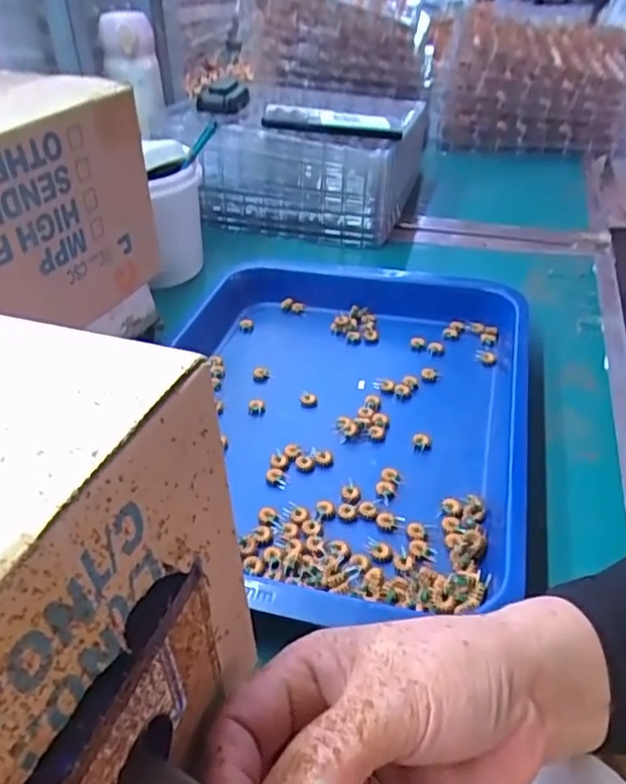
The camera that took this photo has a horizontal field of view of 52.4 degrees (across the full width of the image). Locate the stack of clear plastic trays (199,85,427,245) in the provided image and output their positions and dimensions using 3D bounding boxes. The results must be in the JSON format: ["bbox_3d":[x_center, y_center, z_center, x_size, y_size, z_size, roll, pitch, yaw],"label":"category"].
[{"bbox_3d":[-0.010,-0.281,0.774,0.245,0.139,0.149,10,38,13],"label":"stack of clear plastic trays"}]

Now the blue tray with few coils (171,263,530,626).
[{"bbox_3d":[0.011,0.010,0.495,0.297,0.038,0.388,7,38,14],"label":"blue tray with few coils"}]

